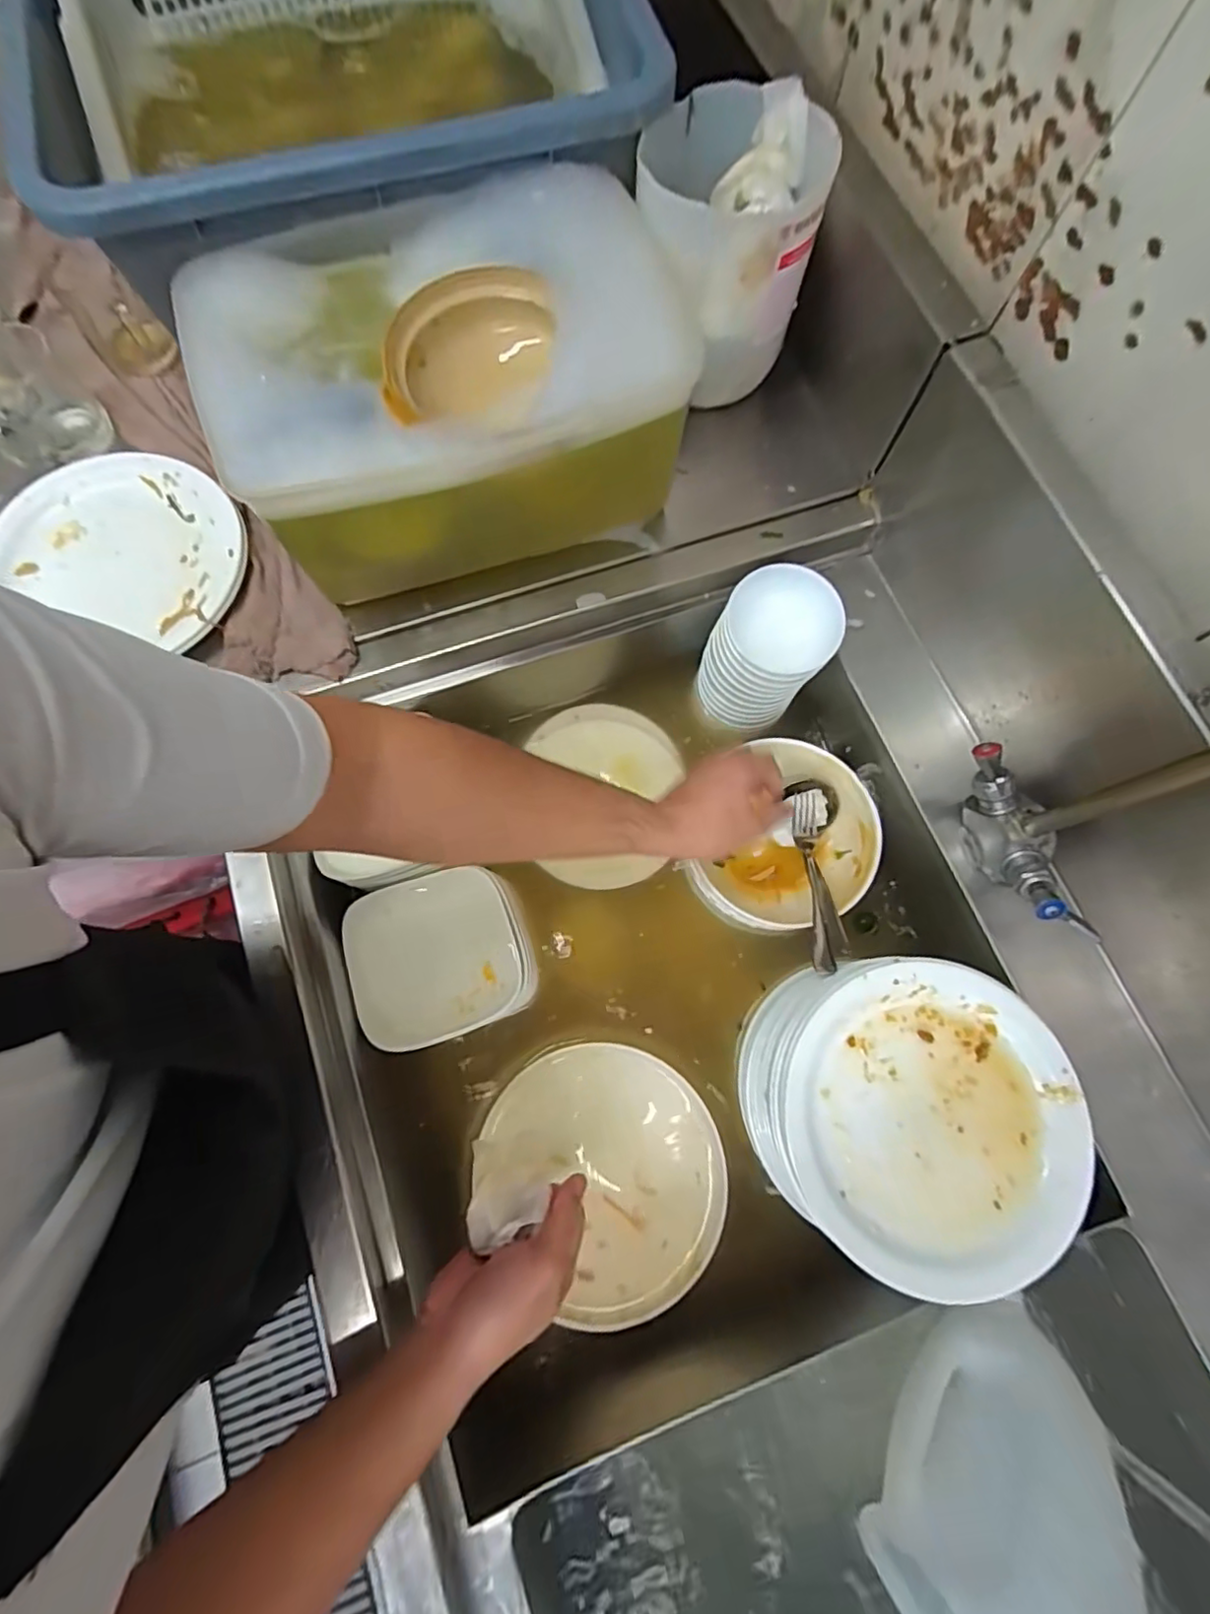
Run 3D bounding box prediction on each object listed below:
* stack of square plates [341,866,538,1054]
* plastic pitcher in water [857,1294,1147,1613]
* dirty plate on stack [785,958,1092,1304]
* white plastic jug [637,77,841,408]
[{"bbox_3d":[-0.155,0.141,0.584,0.165,0.031,0.147,-15,74,-21],"label":"stack of square plates"},{"bbox_3d":[0.270,0.507,0.418,0.132,0.126,0.254,16,75,3],"label":"plastic pitcher in water"},{"bbox_3d":[0.254,0.238,0.470,0.212,0.018,0.222,0,75,-1],"label":"dirty plate on stack"},{"bbox_3d":[0.105,-0.502,0.557,0.146,0.157,0.155,6,75,1],"label":"white plastic jug"}]

